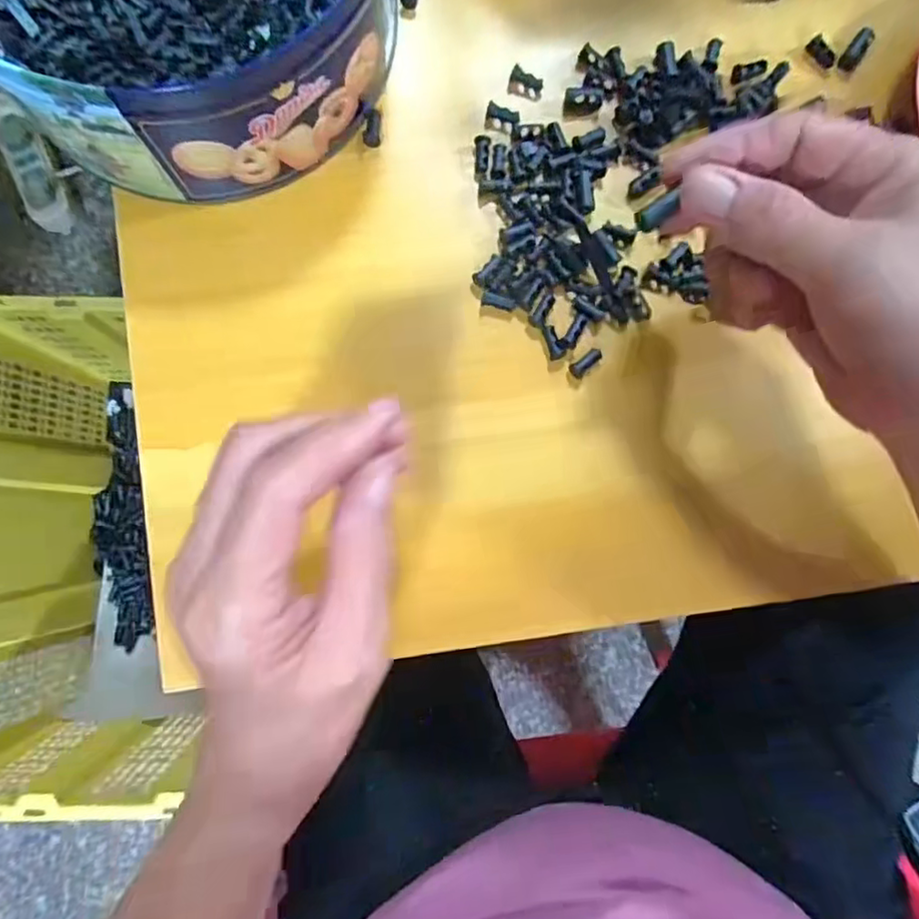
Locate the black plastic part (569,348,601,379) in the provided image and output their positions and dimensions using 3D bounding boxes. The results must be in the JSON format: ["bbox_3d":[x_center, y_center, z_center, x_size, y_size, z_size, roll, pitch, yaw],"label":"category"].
[{"bbox_3d":[0.061,-0.046,0.289,0.017,0.004,0.008,-42,88,-3],"label":"black plastic part"}]

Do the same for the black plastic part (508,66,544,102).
[{"bbox_3d":[0.033,-0.185,0.298,0.017,0.004,0.013,17,86,0],"label":"black plastic part"}]

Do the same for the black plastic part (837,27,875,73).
[{"bbox_3d":[0.199,-0.205,0.303,0.009,0.004,0.020,32,105,1],"label":"black plastic part"}]

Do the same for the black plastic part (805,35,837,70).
[{"bbox_3d":[0.181,-0.204,0.303,0.009,0.004,0.016,-37,87,-3],"label":"black plastic part"}]

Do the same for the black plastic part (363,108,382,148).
[{"bbox_3d":[-0.042,-0.160,0.293,0.008,0.004,0.018,2,86,-1],"label":"black plastic part"}]

